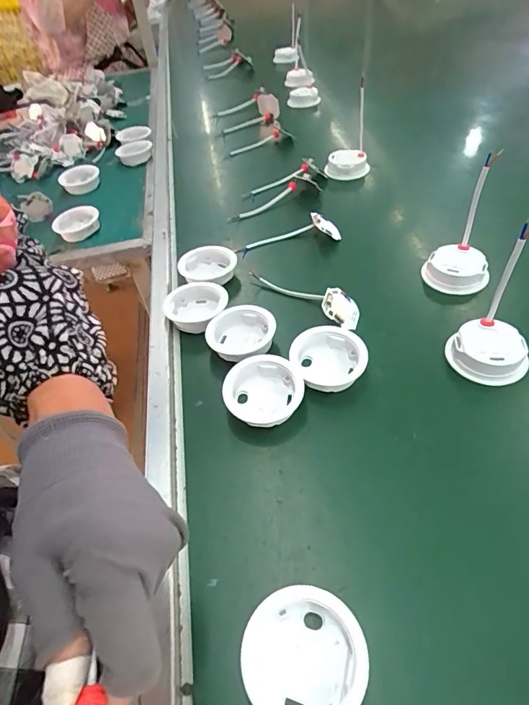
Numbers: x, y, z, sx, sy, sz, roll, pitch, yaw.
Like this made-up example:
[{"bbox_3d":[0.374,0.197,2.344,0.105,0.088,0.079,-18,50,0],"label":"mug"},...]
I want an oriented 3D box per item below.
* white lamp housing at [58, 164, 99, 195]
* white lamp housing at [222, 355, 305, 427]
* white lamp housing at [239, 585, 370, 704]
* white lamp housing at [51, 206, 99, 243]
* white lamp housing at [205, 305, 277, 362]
[{"bbox_3d":[-0.345,-0.325,0.813,0.072,0.025,0.069,-19,50,-10],"label":"white lamp housing"},{"bbox_3d":[-0.002,0.037,0.405,0.065,0.029,0.065,-3,49,4],"label":"white lamp housing"},{"bbox_3d":[0.024,0.187,0.266,0.071,0.025,0.071,-3,49,4],"label":"white lamp housing"},{"bbox_3d":[-0.298,-0.206,0.689,0.061,0.024,0.067,-3,49,4],"label":"white lamp housing"},{"bbox_3d":[-0.024,-0.019,0.458,0.070,0.032,0.069,-3,49,4],"label":"white lamp housing"}]

